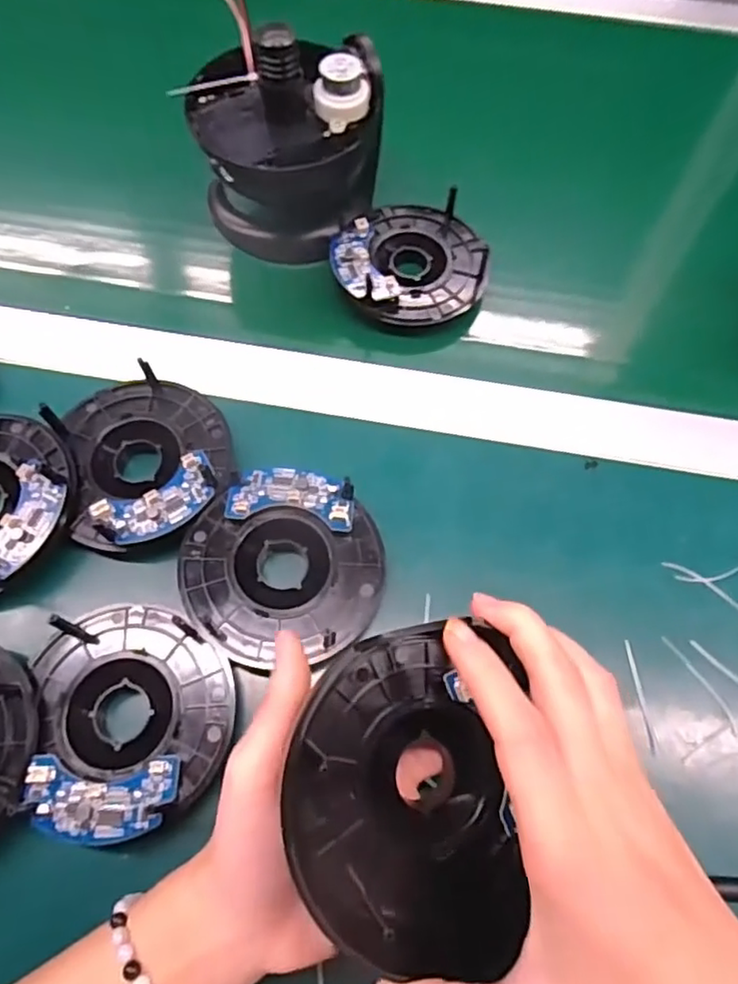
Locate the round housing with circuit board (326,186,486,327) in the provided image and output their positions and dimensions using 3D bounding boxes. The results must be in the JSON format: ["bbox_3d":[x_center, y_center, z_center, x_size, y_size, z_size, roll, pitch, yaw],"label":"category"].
[{"bbox_3d":[0.027,-0.157,0.417,0.099,0.024,0.097,0,67,0],"label":"round housing with circuit board"}]

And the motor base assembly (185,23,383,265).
[{"bbox_3d":[-0.053,-0.213,0.405,0.108,0.120,0.099,8,67,4],"label":"motor base assembly"}]

